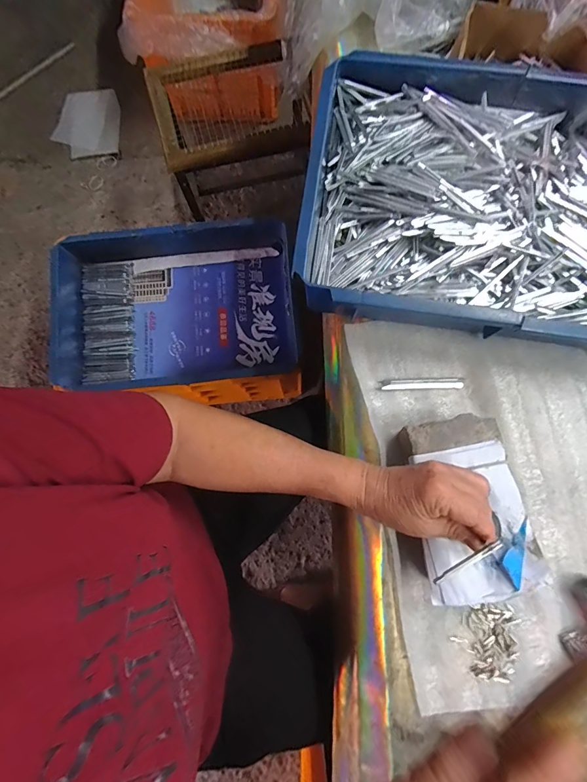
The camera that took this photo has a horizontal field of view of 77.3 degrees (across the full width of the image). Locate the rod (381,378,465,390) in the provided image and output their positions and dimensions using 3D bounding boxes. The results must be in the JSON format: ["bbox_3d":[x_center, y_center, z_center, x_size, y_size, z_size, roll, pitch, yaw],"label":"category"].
[{"bbox_3d":[0.145,-0.008,0.409,0.089,0.004,0.012,-1,80,1],"label":"rod"}]

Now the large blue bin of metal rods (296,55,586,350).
[{"bbox_3d":[0.227,-0.191,0.393,0.423,0.067,0.281,8,80,2],"label":"large blue bin of metal rods"}]

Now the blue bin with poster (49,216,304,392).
[{"bbox_3d":[-0.221,-0.147,0.684,0.435,0.089,0.279,-9,80,-1],"label":"blue bin with poster"}]

